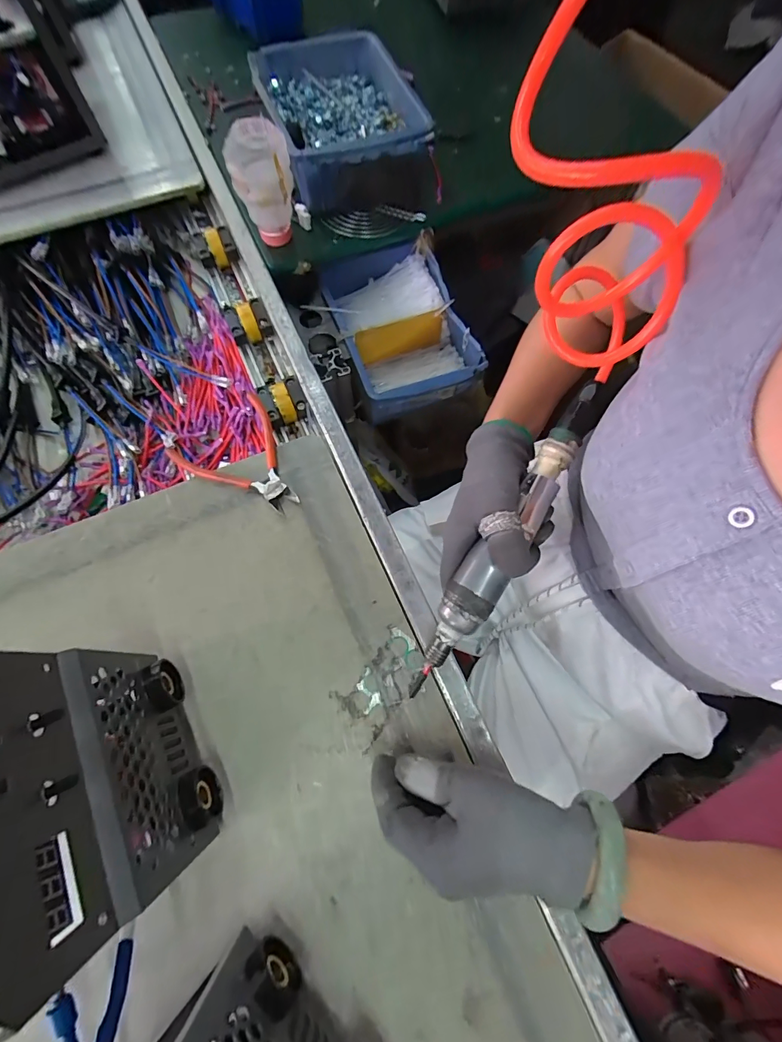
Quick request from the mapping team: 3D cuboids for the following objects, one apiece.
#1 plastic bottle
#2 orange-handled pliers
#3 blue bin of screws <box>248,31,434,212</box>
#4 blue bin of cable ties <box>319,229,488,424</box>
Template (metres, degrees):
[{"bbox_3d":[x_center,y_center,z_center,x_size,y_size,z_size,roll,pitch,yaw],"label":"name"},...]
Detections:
[{"bbox_3d":[-0.145,-0.384,0.476,0.065,0.115,0.061,-13,71,-6],"label":"plastic bottle"},{"bbox_3d":[-0.150,-0.061,0.430,0.110,0.014,0.133,-41,75,-14],"label":"orange-handled pliers"},{"bbox_3d":[-0.066,-0.531,0.559,0.193,0.088,0.246,-20,71,-8],"label":"blue bin of screws"},{"bbox_3d":[0.014,-0.268,0.567,0.169,0.087,0.229,-18,71,-7],"label":"blue bin of cable ties"}]

